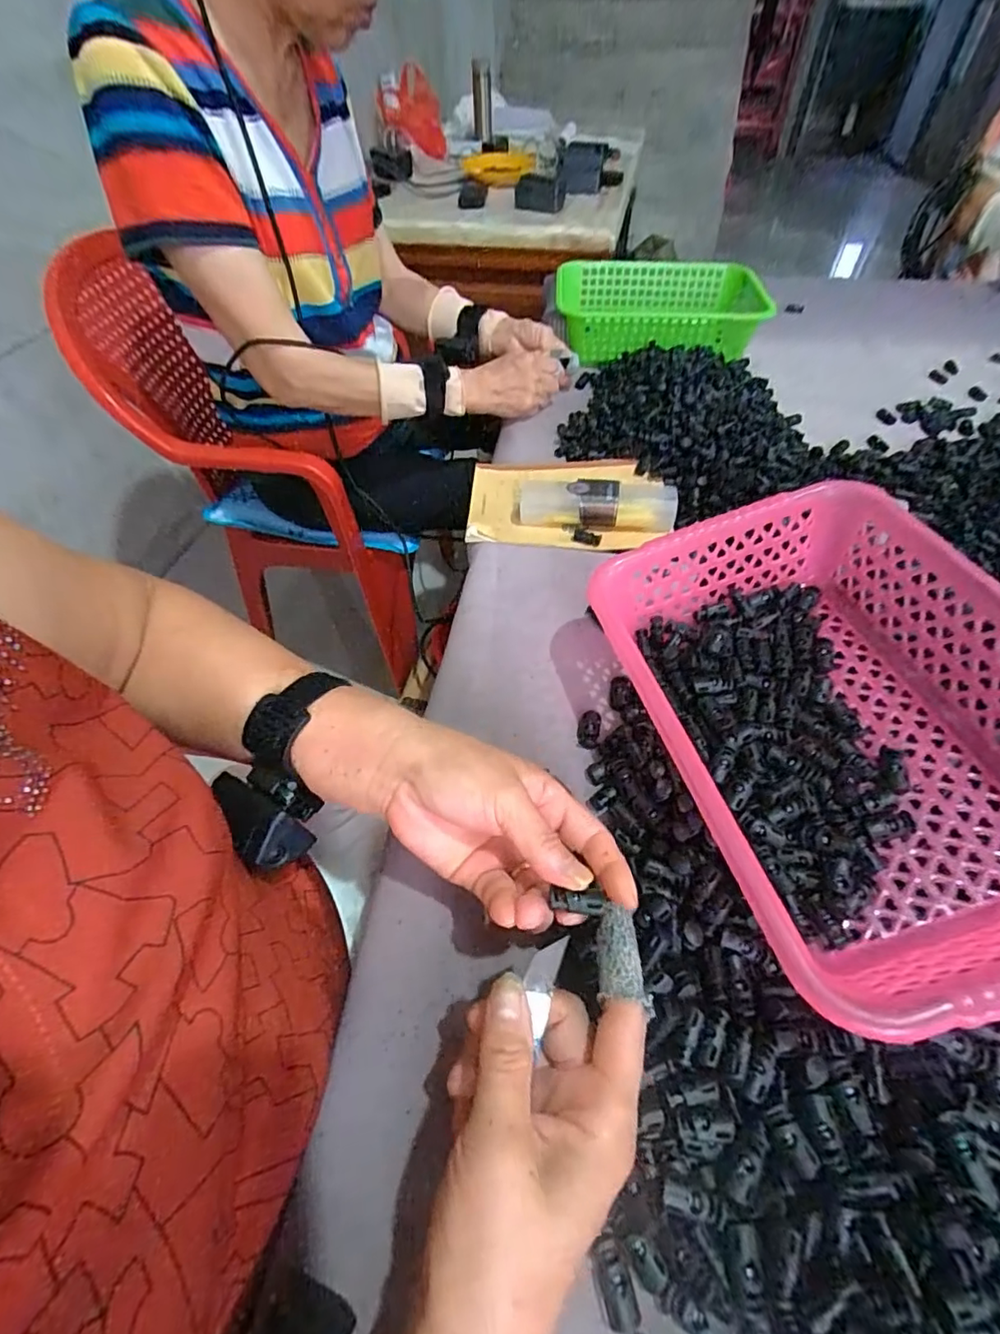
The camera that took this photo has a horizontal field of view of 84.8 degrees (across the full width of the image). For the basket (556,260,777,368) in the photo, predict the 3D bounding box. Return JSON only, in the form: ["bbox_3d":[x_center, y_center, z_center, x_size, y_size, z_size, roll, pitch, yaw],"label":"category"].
[{"bbox_3d":[0.237,-0.537,0.825,0.294,0.063,0.206,5,53,5],"label":"basket"}]

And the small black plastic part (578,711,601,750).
[{"bbox_3d":[0.066,0.046,0.402,0.015,0.006,0.030,11,53,9],"label":"small black plastic part"}]

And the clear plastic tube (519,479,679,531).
[{"bbox_3d":[0.100,-0.167,0.562,0.155,0.033,0.047,3,52,4],"label":"clear plastic tube"}]

